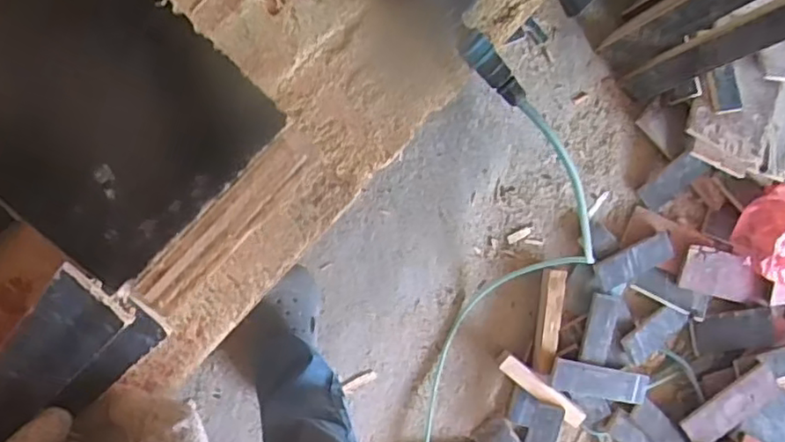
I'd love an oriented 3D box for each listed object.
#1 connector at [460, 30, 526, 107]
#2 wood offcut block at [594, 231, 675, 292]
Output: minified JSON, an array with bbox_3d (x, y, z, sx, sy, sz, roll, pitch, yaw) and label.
[{"bbox_3d":[0.088,-0.131,0.548,0.024,0.018,0.073,-44,101,-5],"label":"connector"},{"bbox_3d":[0.496,0.083,1.294,0.170,0.029,0.061,-26,99,-8],"label":"wood offcut block"}]

